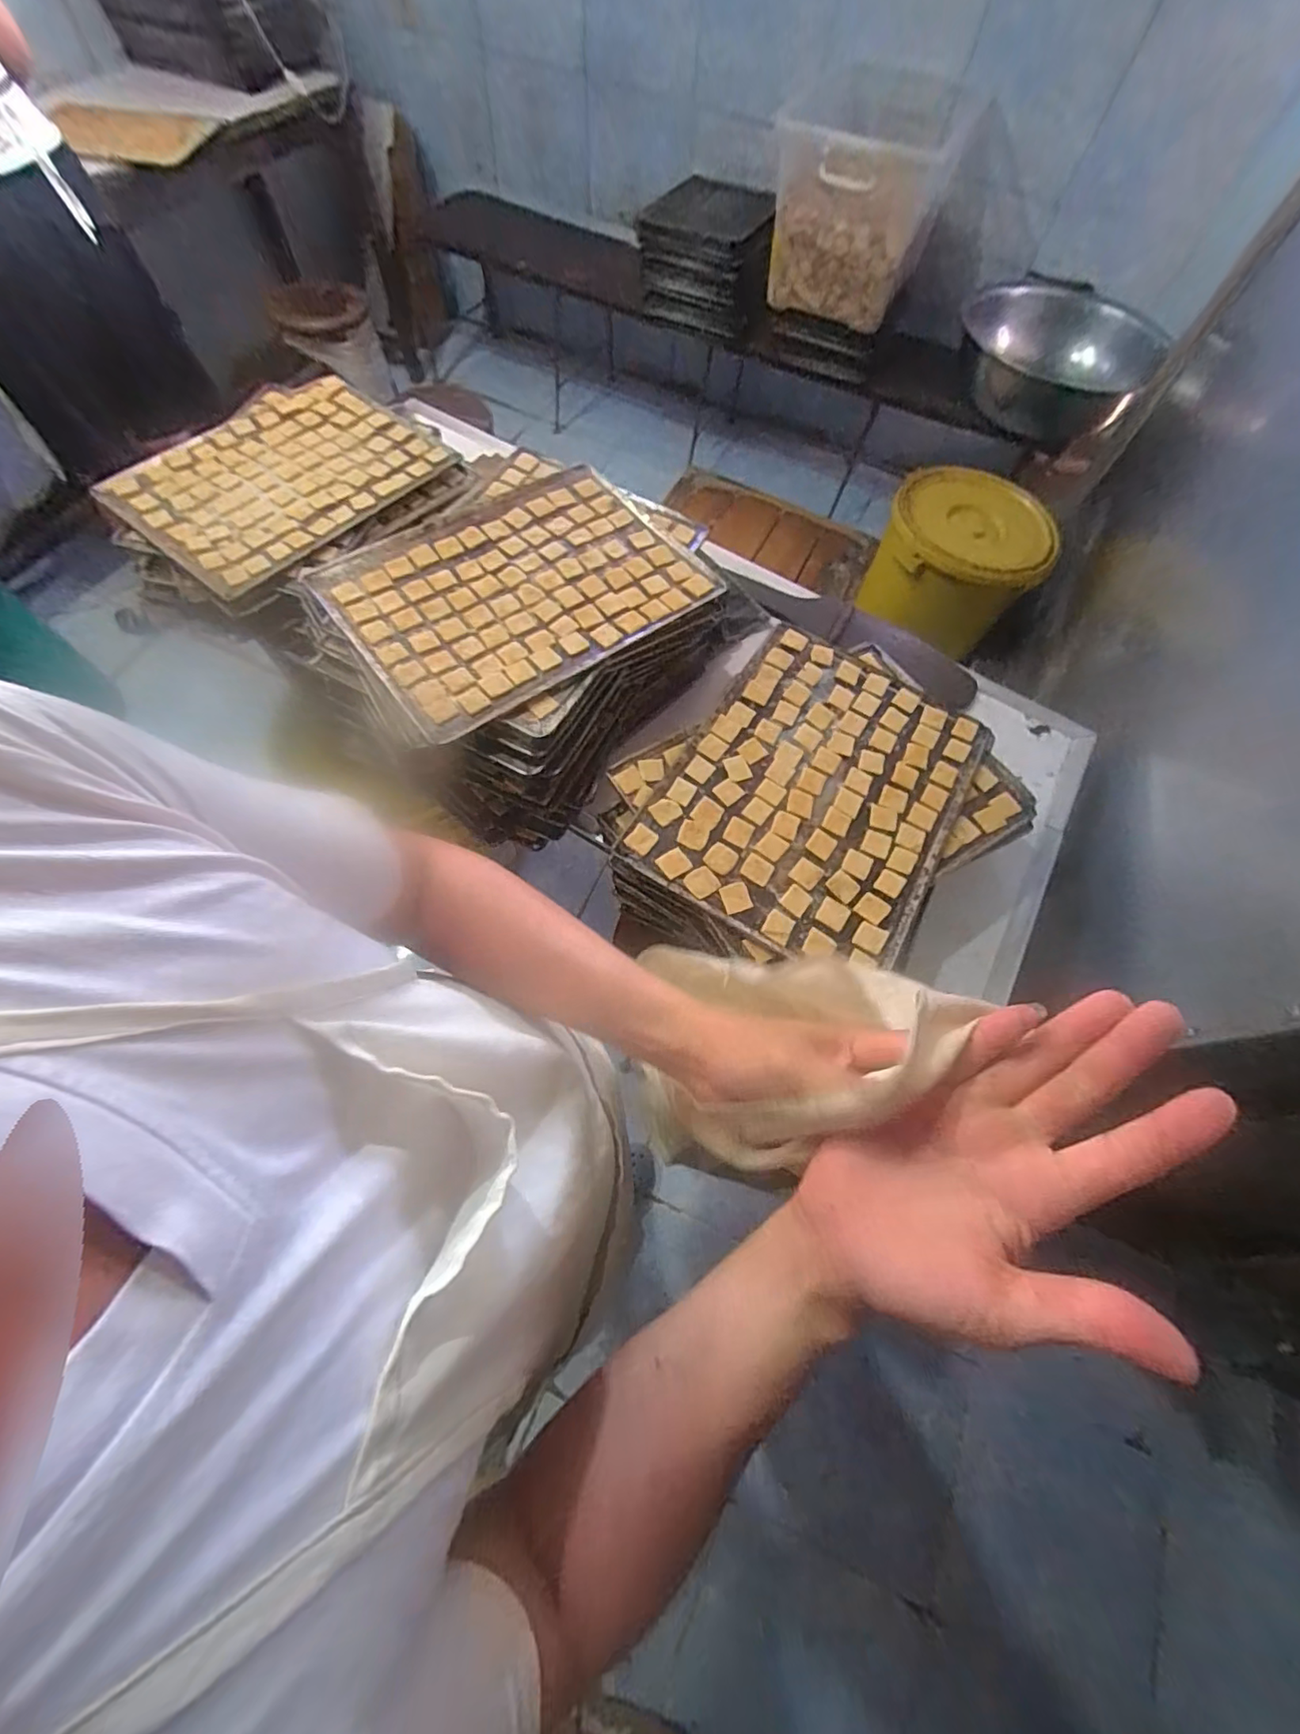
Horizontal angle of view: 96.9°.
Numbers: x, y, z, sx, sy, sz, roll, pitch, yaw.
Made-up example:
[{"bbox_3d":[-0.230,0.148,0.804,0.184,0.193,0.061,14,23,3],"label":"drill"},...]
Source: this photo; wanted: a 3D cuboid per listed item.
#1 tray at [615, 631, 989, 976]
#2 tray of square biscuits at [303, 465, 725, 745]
[{"bbox_3d":[0.208,-0.104,0.714,0.313,0.023,0.425,30,67,10],"label":"tray"},{"bbox_3d":[-0.169,-0.369,0.755,0.435,0.026,0.325,-37,73,-18],"label":"tray of square biscuits"}]

